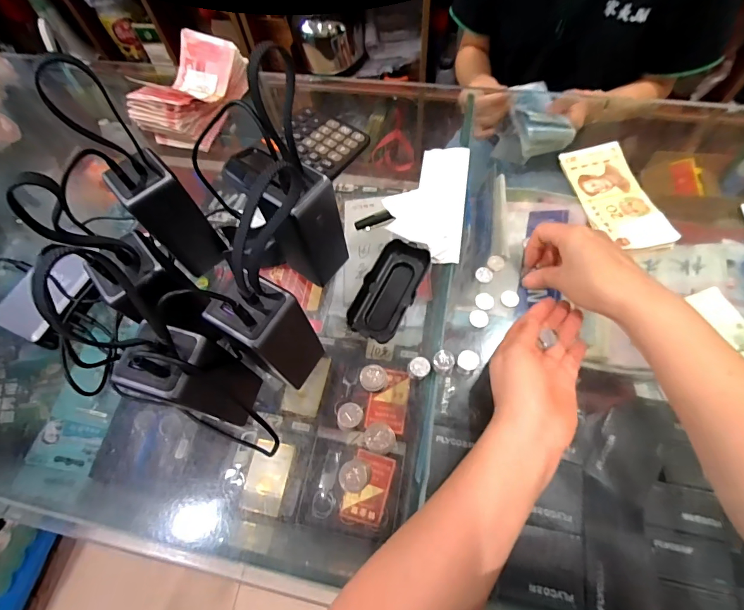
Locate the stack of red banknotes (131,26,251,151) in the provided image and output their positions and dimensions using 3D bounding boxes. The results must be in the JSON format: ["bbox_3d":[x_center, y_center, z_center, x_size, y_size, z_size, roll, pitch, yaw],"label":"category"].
[{"bbox_3d":[-0.238,-0.280,0.513,0.091,0.063,0.167,19,68,12],"label":"stack of red banknotes"}]

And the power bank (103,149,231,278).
[{"bbox_3d":[-0.186,-0.080,0.372,0.048,0.115,0.045,-38,69,-13],"label":"power bank"}]

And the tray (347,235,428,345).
[{"bbox_3d":[0.017,-0.015,0.401,0.053,0.019,0.108,22,68,13],"label":"tray"}]

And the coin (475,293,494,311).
[{"bbox_3d":[0.117,-0.004,0.404,0.018,0.004,0.018,6,75,21],"label":"coin"}]

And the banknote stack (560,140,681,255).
[{"bbox_3d":[0.274,-0.123,0.441,0.069,0.014,0.147,-12,65,-2],"label":"banknote stack"}]

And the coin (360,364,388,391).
[{"bbox_3d":[0.002,0.067,0.363,0.025,0.005,0.026,4,57,-6],"label":"coin"}]

